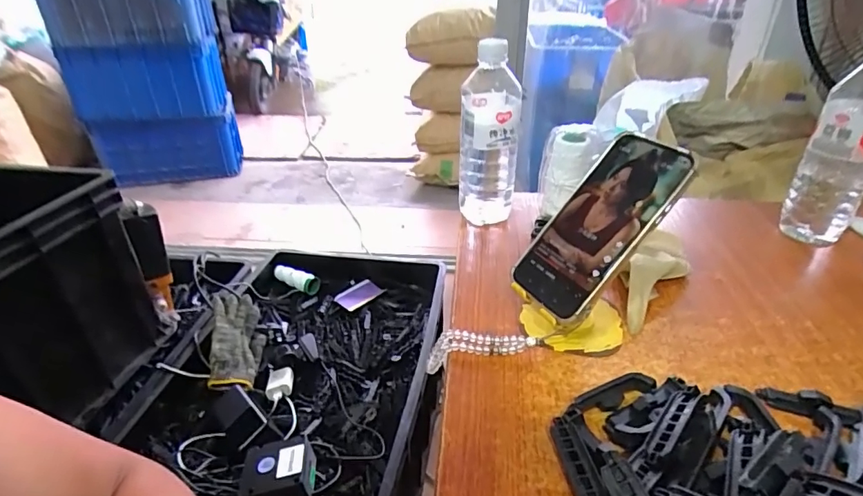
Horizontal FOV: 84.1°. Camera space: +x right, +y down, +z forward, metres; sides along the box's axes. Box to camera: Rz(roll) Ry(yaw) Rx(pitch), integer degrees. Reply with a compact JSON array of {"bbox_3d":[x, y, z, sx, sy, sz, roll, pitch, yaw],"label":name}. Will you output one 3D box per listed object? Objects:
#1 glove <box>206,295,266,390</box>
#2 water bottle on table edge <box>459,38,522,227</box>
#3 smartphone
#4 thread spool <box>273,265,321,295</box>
[{"bbox_3d":[-0.351,0.168,0.856,0.044,0.102,0.198,-36,45,13],"label":"glove"},{"bbox_3d":[0.068,-0.126,0.570,0.069,0.216,0.056,3,32,6],"label":"water bottle on table edge"},{"bbox_3d":[0.142,-0.020,0.407,0.166,0.011,0.079,-52,41,5],"label":"smartphone"},{"bbox_3d":[-0.296,0.069,1.063,0.118,0.033,0.037,19,38,30],"label":"thread spool"}]

